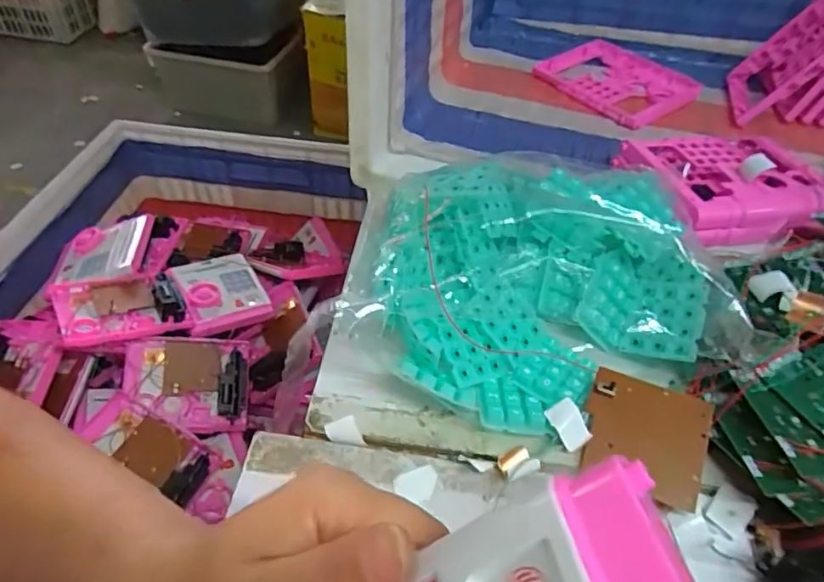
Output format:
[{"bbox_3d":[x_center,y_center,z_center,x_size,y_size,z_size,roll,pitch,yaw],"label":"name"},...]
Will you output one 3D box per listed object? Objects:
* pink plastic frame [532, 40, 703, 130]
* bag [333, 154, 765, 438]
[{"bbox_3d":[0.257,-0.269,0.685,0.140,0.019,0.167,-28,54,-26],"label":"pink plastic frame"},{"bbox_3d":[0.093,-0.005,0.391,0.264,0.092,0.179,-1,47,-4],"label":"bag"}]

